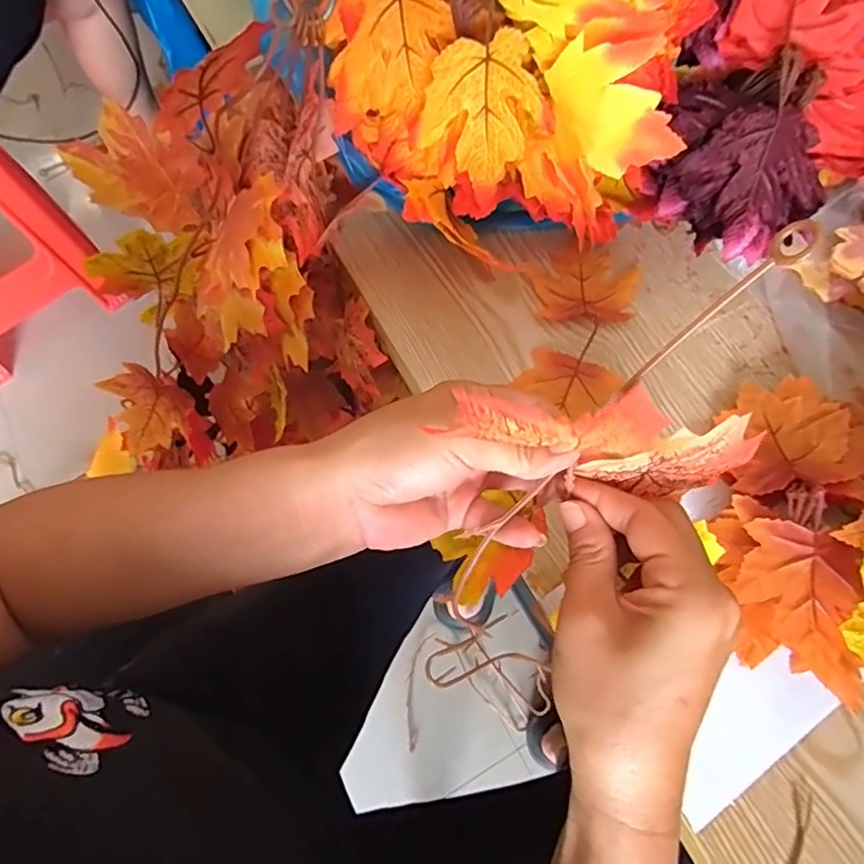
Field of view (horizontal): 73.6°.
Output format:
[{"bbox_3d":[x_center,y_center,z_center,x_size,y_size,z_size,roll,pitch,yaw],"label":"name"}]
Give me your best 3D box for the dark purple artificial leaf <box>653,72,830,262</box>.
[{"bbox_3d":[0.209,-0.182,0.393,0.111,0.057,0.101,0,67,-1],"label":"dark purple artificial leaf"}]

